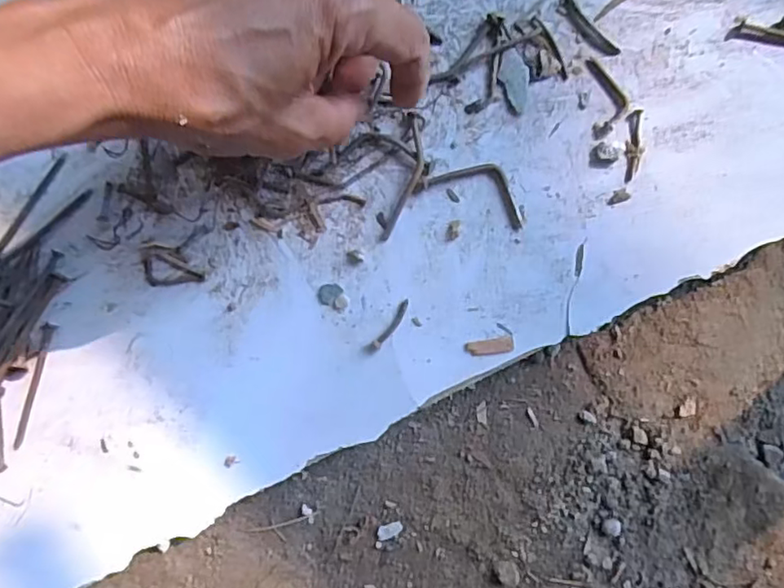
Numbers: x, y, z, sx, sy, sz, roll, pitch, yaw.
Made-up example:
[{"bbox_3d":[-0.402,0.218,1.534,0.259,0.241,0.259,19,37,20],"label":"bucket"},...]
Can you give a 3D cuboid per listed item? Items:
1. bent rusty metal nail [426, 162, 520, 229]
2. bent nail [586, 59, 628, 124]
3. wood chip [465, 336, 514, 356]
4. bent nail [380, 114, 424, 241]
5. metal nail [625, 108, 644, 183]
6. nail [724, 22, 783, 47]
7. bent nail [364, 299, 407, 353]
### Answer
[{"bbox_3d":[0.049,-0.057,0.316,0.054,0.004,0.024,29,91,-1],"label":"bent rusty metal nail"},{"bbox_3d":[0.111,-0.107,0.309,0.010,0.004,0.034,-26,91,1],"label":"bent nail"},{"bbox_3d":[0.052,0.028,0.319,0.025,0.004,0.009,-11,91,0],"label":"wood chip"},{"bbox_3d":[0.008,-0.062,0.319,0.013,0.009,0.068,14,91,0],"label":"bent nail"},{"bbox_3d":[0.125,-0.076,0.307,0.009,0.004,0.036,-1,91,0],"label":"metal nail"},{"bbox_3d":[0.196,-0.127,0.298,0.051,0.012,0.009,16,91,0],"label":"nail"},{"bbox_3d":[-0.002,0.019,0.323,0.007,0.004,0.035,39,91,-1],"label":"bent nail"}]

